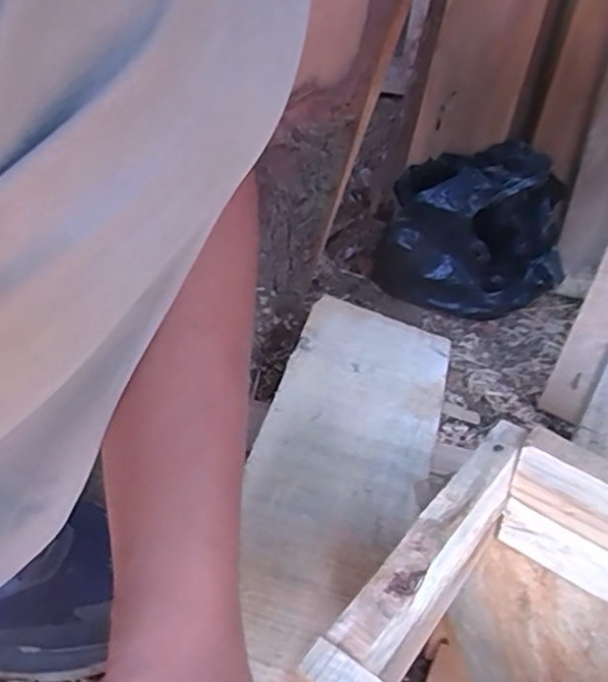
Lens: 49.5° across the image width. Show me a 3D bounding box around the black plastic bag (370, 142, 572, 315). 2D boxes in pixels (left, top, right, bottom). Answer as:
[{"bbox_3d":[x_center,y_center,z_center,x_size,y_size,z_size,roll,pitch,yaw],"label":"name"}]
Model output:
[{"bbox_3d":[0.180,-0.123,0.708,0.203,0.168,0.146,26,39,27],"label":"black plastic bag"}]

